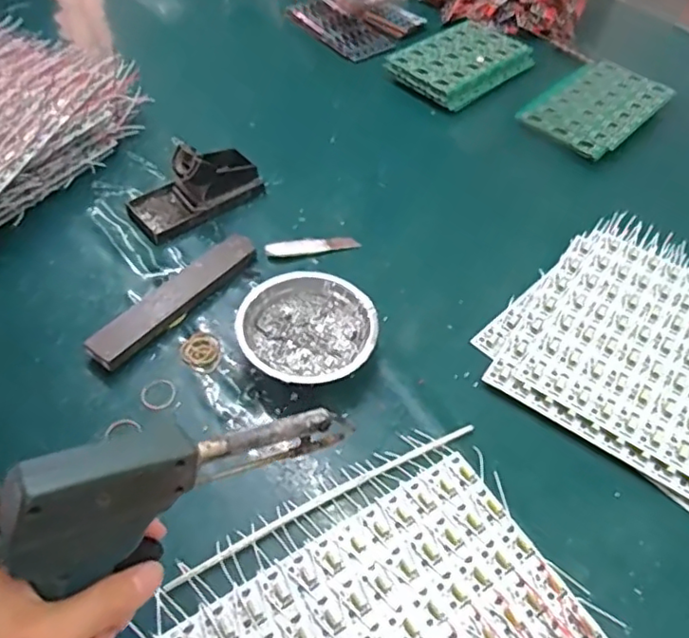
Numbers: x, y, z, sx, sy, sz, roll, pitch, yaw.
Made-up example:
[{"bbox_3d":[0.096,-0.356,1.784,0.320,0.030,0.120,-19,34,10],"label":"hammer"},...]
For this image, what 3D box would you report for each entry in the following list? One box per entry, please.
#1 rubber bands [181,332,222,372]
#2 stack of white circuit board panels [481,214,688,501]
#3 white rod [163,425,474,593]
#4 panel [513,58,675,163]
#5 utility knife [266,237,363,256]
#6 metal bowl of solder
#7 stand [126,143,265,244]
[{"bbox_3d":[-0.135,0.031,0.574,0.036,0.008,0.040,-38,65,-25],"label":"rubber bands"},{"bbox_3d":[0.345,0.036,0.589,0.312,0.024,0.297,30,56,19],"label":"stack of white circuit board panels"},{"bbox_3d":[-0.010,0.146,0.491,0.277,0.011,0.012,-23,57,-20],"label":"white rod"},{"bbox_3d":[0.357,-0.305,0.853,0.142,0.021,0.222,38,59,24],"label":"panel"},{"bbox_3d":[-0.036,-0.083,0.673,0.103,0.009,0.020,-7,53,-9],"label":"utility knife"},{"bbox_3d":[-0.034,0.012,0.580,0.126,0.041,0.121,2,52,-2],"label":"metal bowl of solder"},{"bbox_3d":[-0.174,-0.160,0.696,0.153,0.060,0.076,-31,60,-26],"label":"stand"}]

